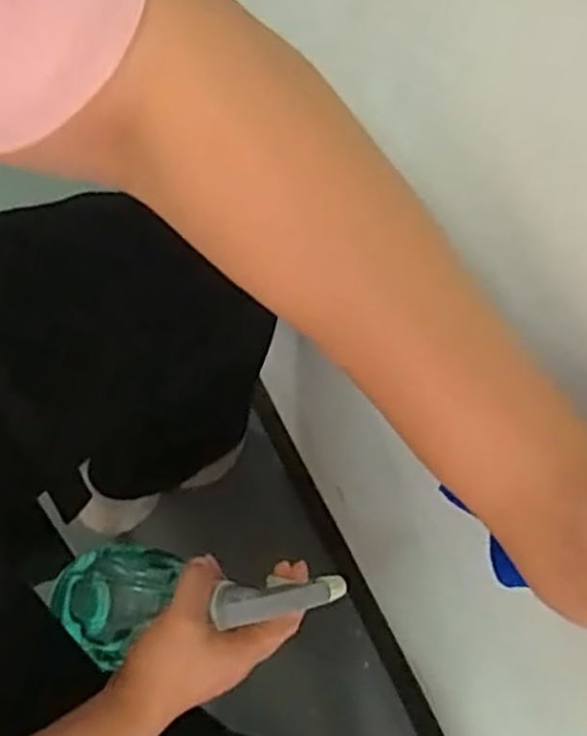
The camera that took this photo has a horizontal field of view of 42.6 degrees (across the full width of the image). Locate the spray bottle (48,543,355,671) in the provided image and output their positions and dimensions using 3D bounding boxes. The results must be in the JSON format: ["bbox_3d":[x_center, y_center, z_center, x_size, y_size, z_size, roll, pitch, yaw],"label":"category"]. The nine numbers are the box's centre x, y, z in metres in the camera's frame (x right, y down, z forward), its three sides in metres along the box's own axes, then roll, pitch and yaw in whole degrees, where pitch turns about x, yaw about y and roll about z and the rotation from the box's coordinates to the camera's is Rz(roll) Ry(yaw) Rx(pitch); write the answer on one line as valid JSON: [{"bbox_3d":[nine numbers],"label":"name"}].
[{"bbox_3d":[-0.070,0.155,0.487,0.187,0.060,0.076,-4,62,24],"label":"spray bottle"}]

